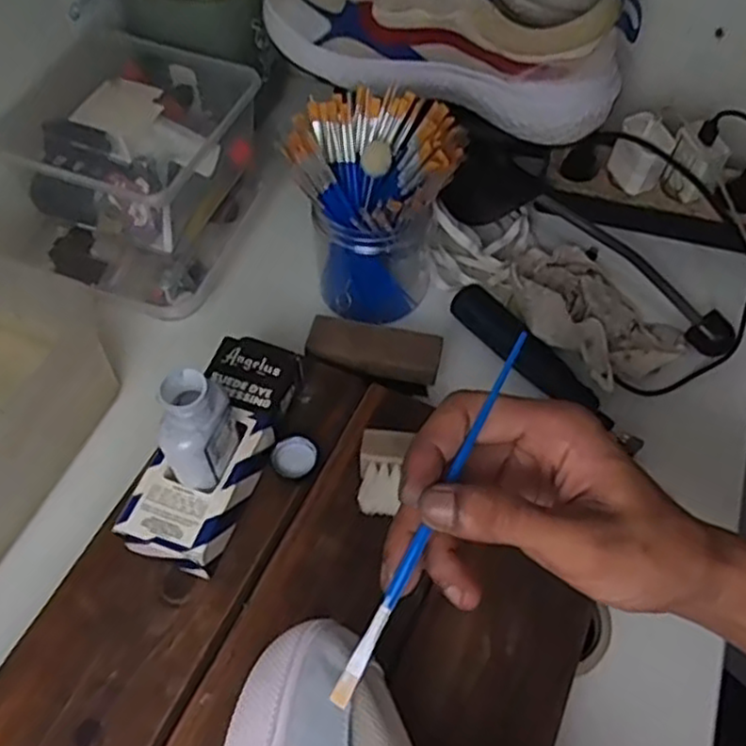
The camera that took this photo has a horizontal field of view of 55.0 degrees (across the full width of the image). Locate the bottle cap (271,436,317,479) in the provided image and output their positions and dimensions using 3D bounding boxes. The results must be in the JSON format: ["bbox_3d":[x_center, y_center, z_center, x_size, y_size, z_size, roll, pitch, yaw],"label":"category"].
[{"bbox_3d":[-0.049,0.054,0.450,0.027,0.014,0.024,-1,56,-2],"label":"bottle cap"}]

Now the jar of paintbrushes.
[{"bbox_3d":[0.000,-0.120,0.530,0.112,0.140,0.098,11,56,5],"label":"jar of paintbrushes"}]

